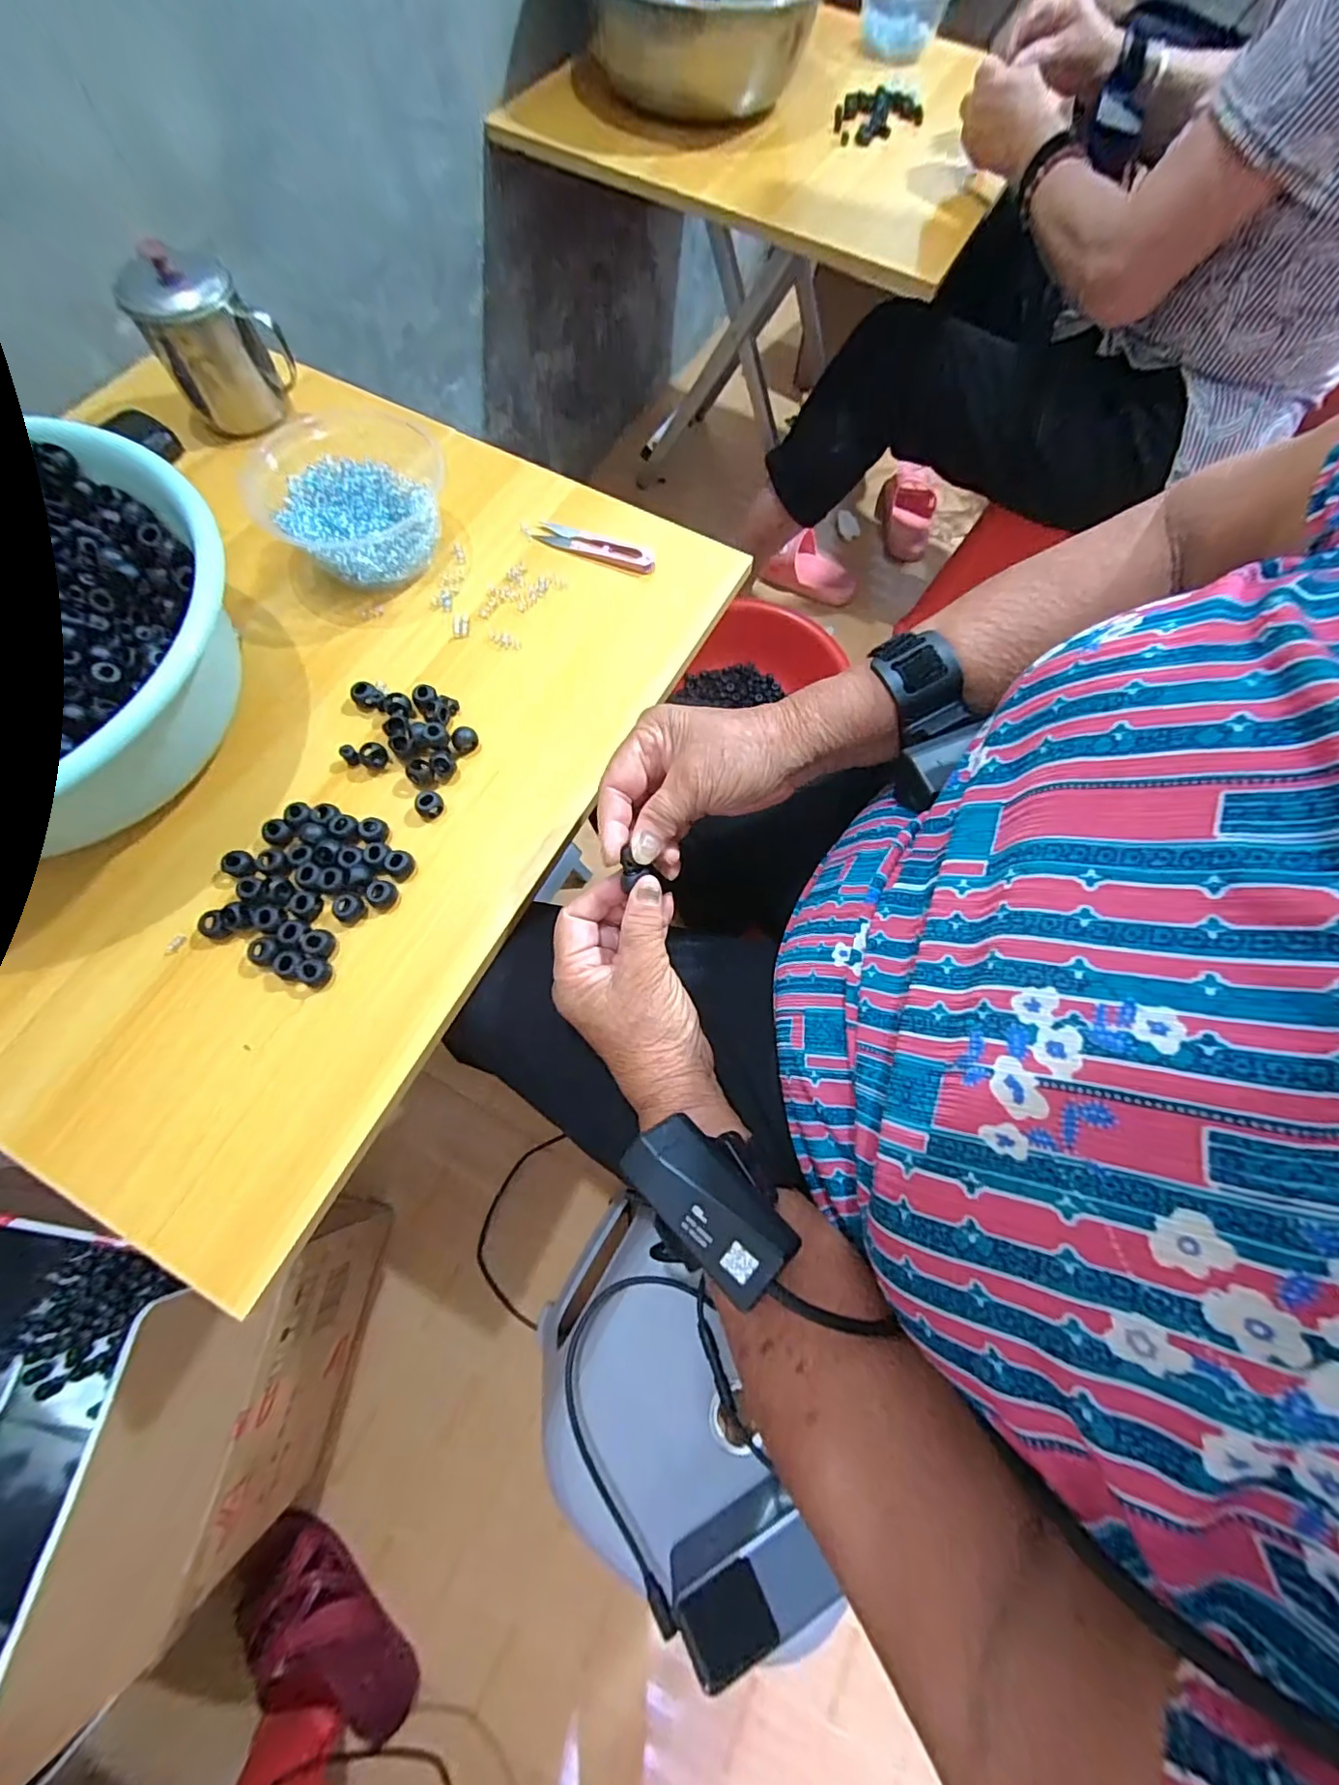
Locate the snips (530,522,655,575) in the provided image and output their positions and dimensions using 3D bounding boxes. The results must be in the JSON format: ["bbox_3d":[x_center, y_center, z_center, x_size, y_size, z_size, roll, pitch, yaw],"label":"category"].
[{"bbox_3d":[-0.059,-0.280,0.459,0.099,0.010,0.024,19,70,6],"label":"snips"}]

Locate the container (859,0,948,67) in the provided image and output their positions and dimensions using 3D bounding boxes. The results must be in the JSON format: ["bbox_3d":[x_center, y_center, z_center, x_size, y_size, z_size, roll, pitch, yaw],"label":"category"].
[{"bbox_3d":[0.314,-1.204,0.769,0.131,0.067,0.138,8,69,2],"label":"container"}]

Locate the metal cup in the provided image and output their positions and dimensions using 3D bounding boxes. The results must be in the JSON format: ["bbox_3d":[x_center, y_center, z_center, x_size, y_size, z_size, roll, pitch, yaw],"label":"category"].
[{"bbox_3d":[-0.360,-0.436,0.449,0.075,0.095,0.075,0,69,-1],"label":"metal cup"}]

